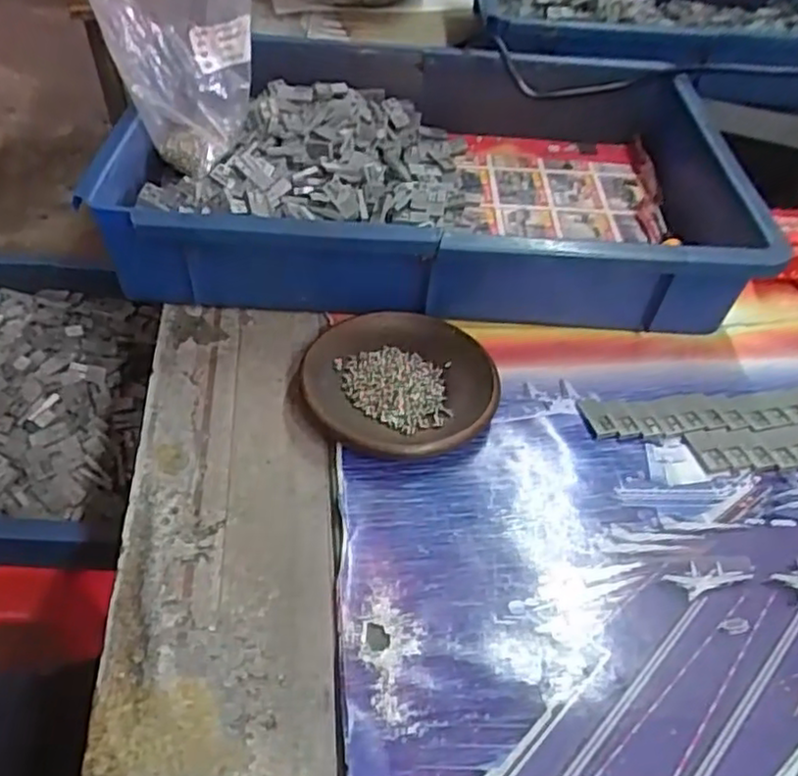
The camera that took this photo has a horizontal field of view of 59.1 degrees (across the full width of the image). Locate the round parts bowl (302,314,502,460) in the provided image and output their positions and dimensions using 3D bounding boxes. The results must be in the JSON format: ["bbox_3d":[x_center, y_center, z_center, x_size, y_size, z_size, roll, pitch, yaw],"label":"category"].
[{"bbox_3d":[0.001,-0.001,0.414,0.109,0.018,0.104,2,46,-2],"label":"round parts bowl"}]

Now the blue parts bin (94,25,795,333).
[{"bbox_3d":[0.025,-0.159,0.525,0.411,0.076,0.282,5,46,0],"label":"blue parts bin"}]

